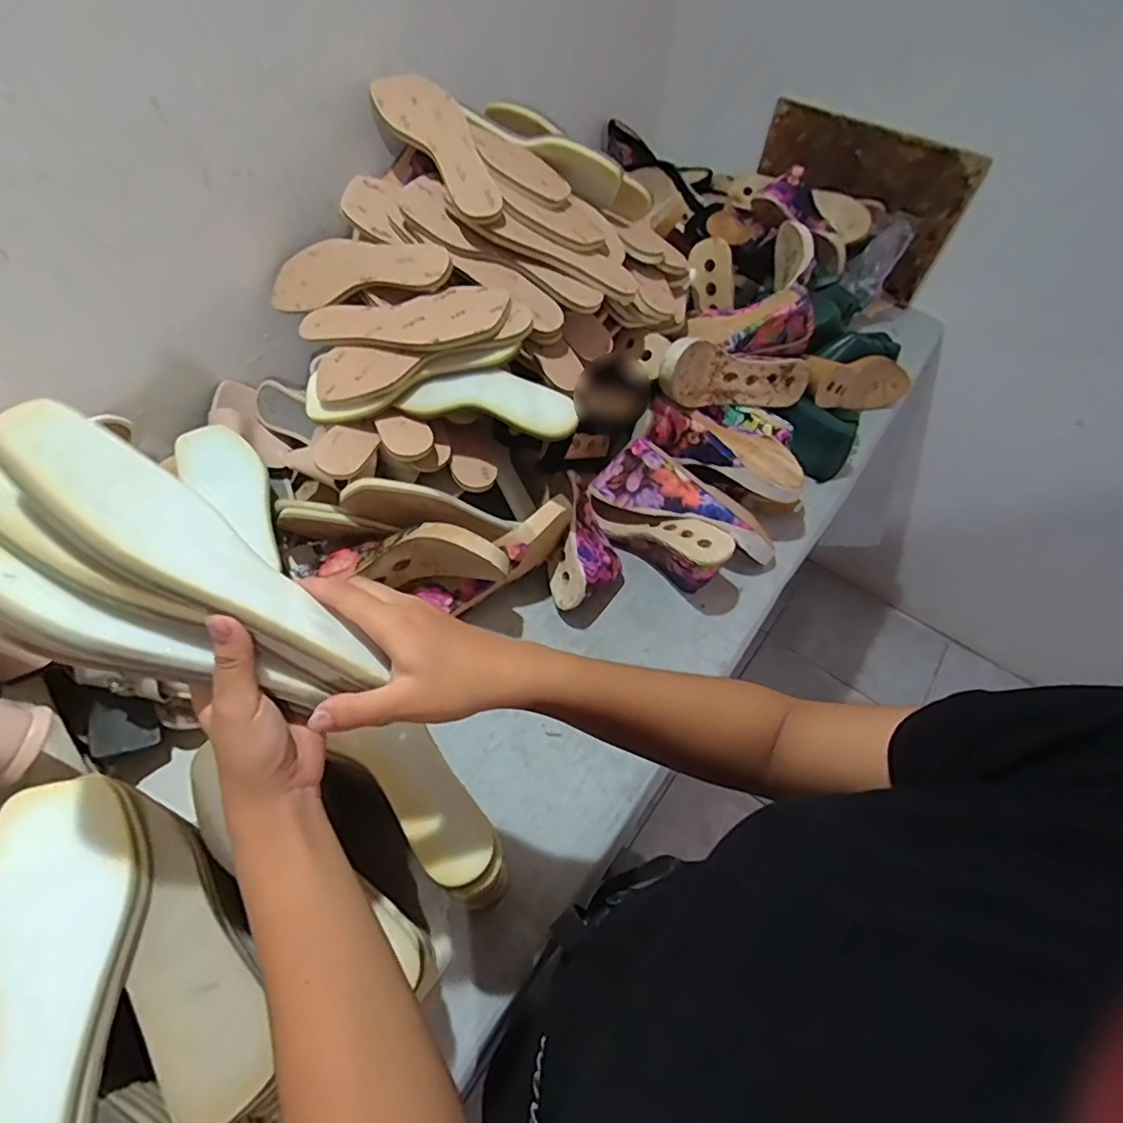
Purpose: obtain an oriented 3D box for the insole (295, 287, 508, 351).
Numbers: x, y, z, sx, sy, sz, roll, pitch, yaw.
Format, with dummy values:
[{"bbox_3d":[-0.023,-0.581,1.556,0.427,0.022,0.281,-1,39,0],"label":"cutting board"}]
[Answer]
[{"bbox_3d":[-0.173,-0.258,0.629,0.238,0.024,0.079,4,53,15],"label":"insole"}]

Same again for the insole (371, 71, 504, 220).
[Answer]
[{"bbox_3d":[-0.131,-0.464,0.651,0.078,0.017,0.229,-26,75,-20],"label":"insole"}]

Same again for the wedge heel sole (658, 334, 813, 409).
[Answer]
[{"bbox_3d":[0.217,-0.235,0.752,0.235,0.080,0.053,-2,53,-25],"label":"wedge heel sole"}]

